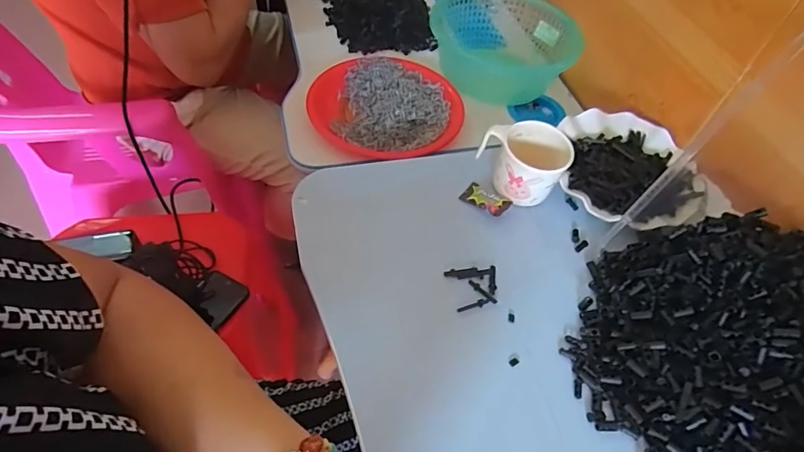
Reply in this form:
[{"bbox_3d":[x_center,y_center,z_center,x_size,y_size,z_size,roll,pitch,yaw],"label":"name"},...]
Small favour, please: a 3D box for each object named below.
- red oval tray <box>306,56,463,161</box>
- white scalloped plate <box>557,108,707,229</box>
[{"bbox_3d":[-0.021,-0.183,0.718,0.229,0.030,0.224,40,59,22],"label":"red oval tray"},{"bbox_3d":[0.278,-0.071,0.579,0.160,0.034,0.176,10,53,2],"label":"white scalloped plate"}]

